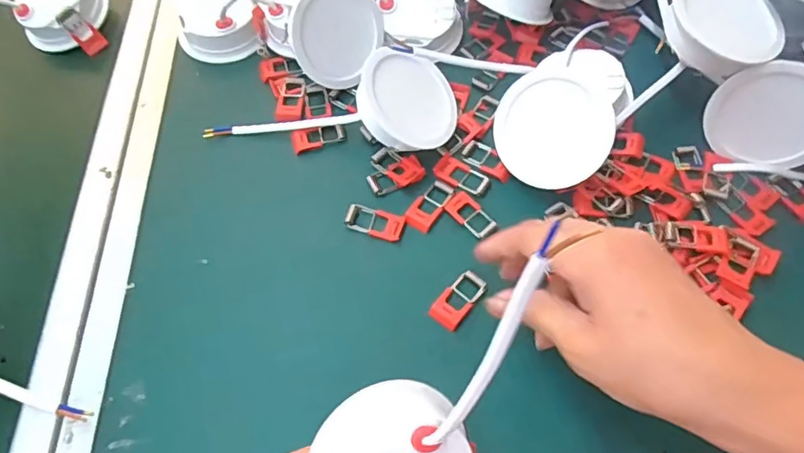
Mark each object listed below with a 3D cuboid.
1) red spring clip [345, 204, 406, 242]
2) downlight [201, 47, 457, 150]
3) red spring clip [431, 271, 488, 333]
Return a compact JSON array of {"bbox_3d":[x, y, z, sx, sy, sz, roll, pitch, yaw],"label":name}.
[{"bbox_3d":[-0.017,-0.002,0.356,0.038,0.005,0.019,18,63,10],"label":"red spring clip"},{"bbox_3d":[-0.046,-0.092,0.374,0.164,0.055,0.069,11,62,7],"label":"downlight"},{"bbox_3d":[0.034,0.043,0.329,0.019,0.005,0.037,35,67,18],"label":"red spring clip"}]

